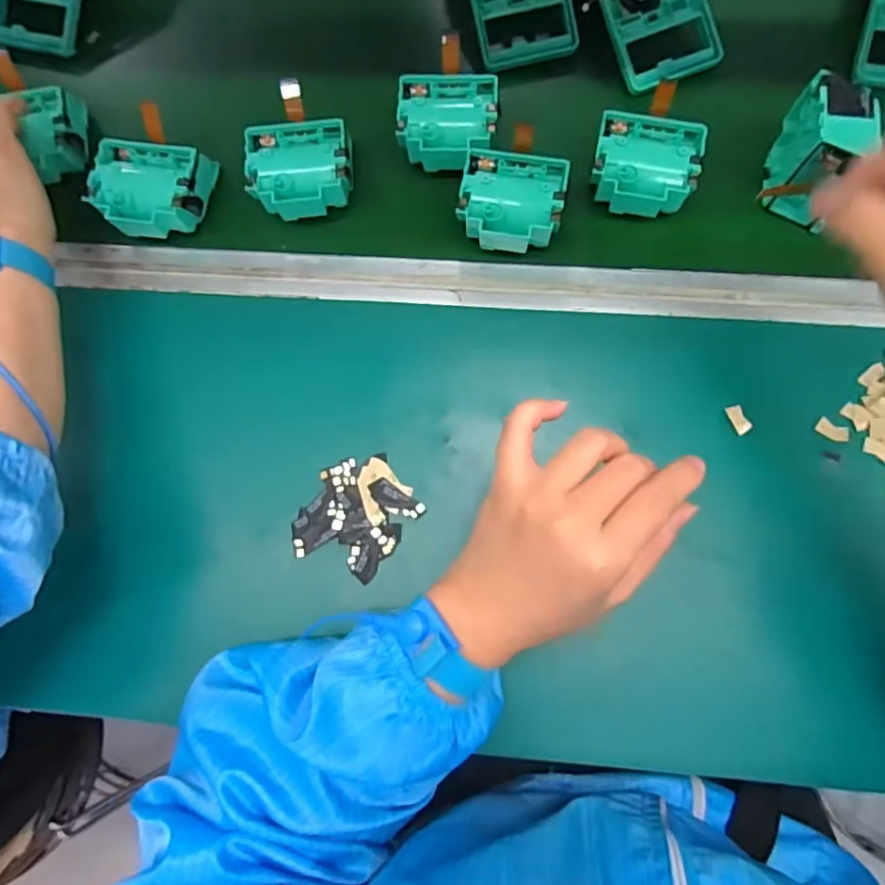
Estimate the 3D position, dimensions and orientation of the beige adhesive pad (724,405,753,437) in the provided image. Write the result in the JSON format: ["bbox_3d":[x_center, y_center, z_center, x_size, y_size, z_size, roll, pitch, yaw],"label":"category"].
[{"bbox_3d":[0.205,-0.016,0.391,0.011,0.005,0.021,-30,87,14],"label":"beige adhesive pad"}]

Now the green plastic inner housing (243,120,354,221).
[{"bbox_3d":[-0.107,-0.203,0.429,0.080,0.036,0.070,-8,82,2],"label":"green plastic inner housing"}]

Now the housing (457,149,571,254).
[{"bbox_3d":[0.050,-0.172,0.417,0.074,0.043,0.071,10,83,5],"label":"housing"}]

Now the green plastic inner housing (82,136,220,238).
[{"bbox_3d":[-0.220,-0.191,0.430,0.078,0.034,0.067,5,82,4],"label":"green plastic inner housing"}]

